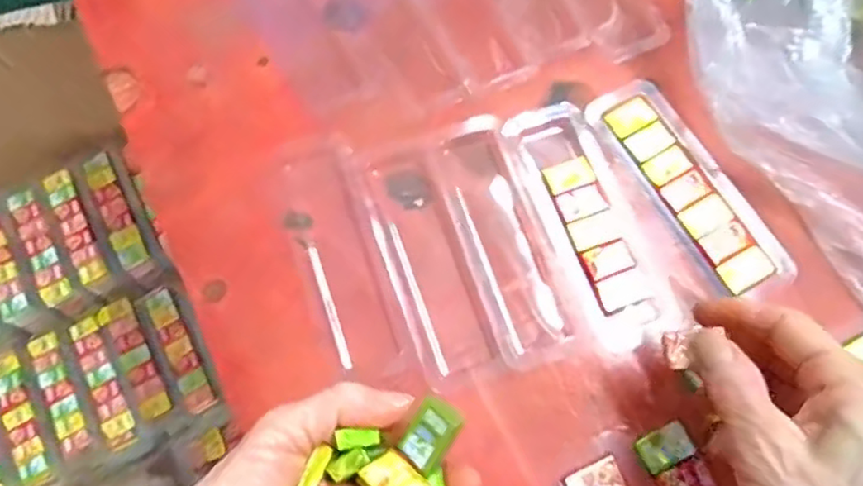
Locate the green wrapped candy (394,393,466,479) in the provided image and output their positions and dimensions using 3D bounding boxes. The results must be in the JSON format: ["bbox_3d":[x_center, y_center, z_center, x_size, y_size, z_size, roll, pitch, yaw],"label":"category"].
[{"bbox_3d":[0.000,0.073,0.245,0.018,0.008,0.027,35,98,26],"label":"green wrapped candy"}]

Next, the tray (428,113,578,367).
[{"bbox_3d":[0.036,-0.005,0.341,0.044,0.008,0.134,-16,71,-7],"label":"tray"}]

